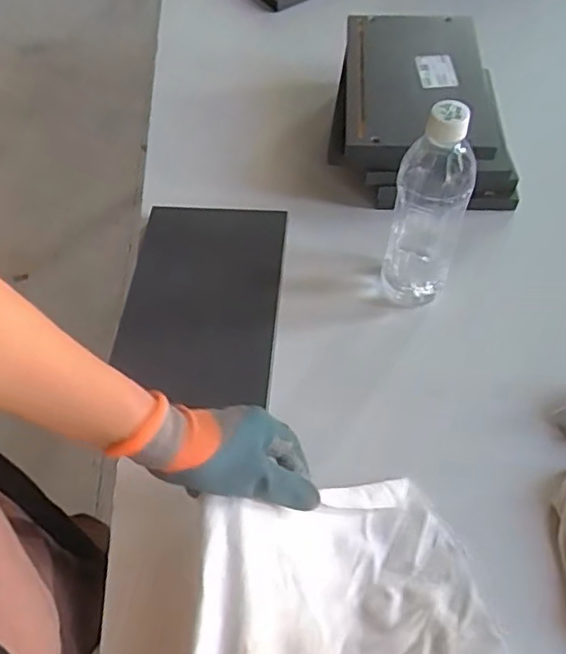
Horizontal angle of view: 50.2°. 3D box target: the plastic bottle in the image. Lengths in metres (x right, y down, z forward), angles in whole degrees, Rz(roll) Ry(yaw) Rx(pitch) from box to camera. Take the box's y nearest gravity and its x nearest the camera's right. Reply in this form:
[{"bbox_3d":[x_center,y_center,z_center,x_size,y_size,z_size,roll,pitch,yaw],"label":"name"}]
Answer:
[{"bbox_3d":[0.134,-0.107,0.559,0.066,0.218,0.059,12,58,11],"label":"plastic bottle"}]

